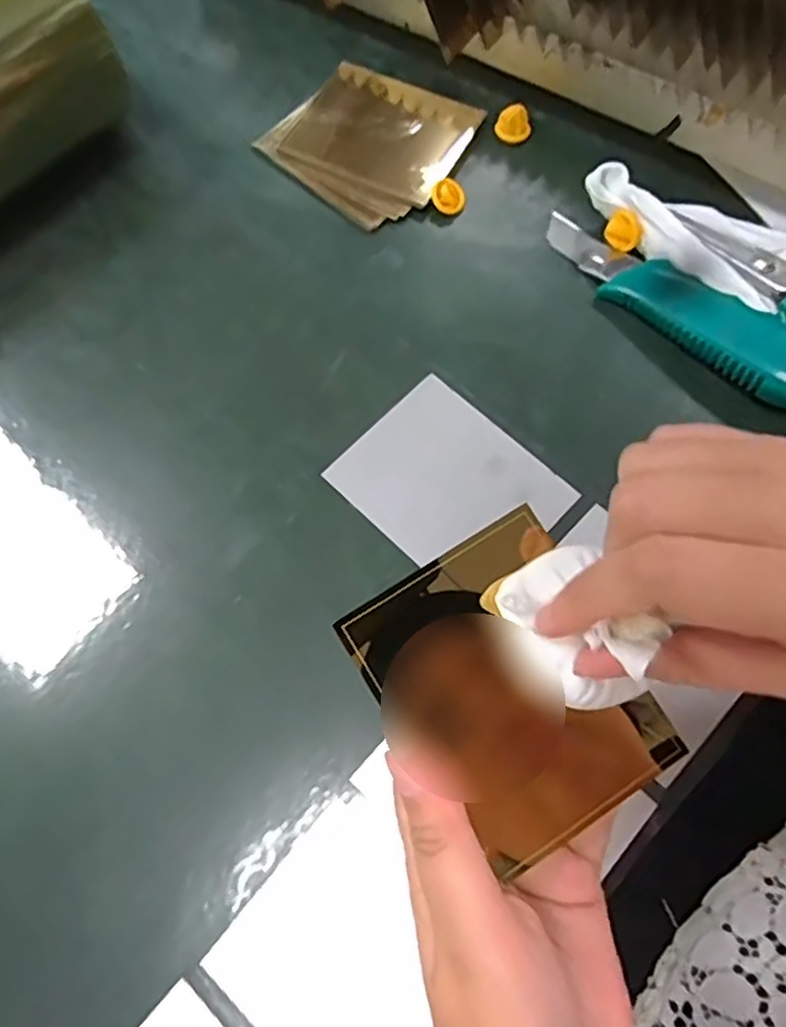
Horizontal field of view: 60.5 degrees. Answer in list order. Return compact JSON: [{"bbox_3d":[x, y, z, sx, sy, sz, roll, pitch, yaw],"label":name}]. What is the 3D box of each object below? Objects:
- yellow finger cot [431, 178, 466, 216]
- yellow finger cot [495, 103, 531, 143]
[{"bbox_3d":[0.032,-0.182,0.384,0.019,0.009,0.020,1,71,3],"label":"yellow finger cot"},{"bbox_3d":[0.071,-0.231,0.399,0.020,0.012,0.015,7,71,5],"label":"yellow finger cot"}]

